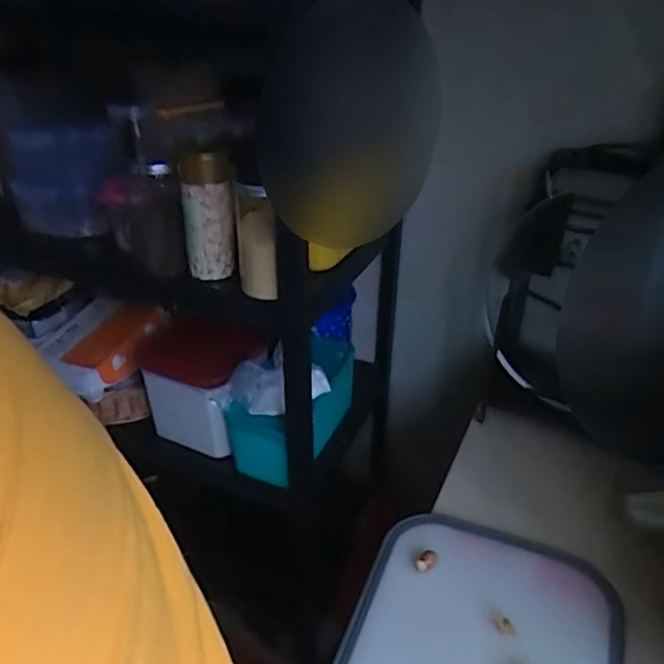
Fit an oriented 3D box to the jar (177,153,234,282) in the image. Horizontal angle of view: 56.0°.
[{"bbox_3d":[-0.164,-0.154,0.835,0.065,0.156,0.074,-4,33,-6],"label":"jar"}]

